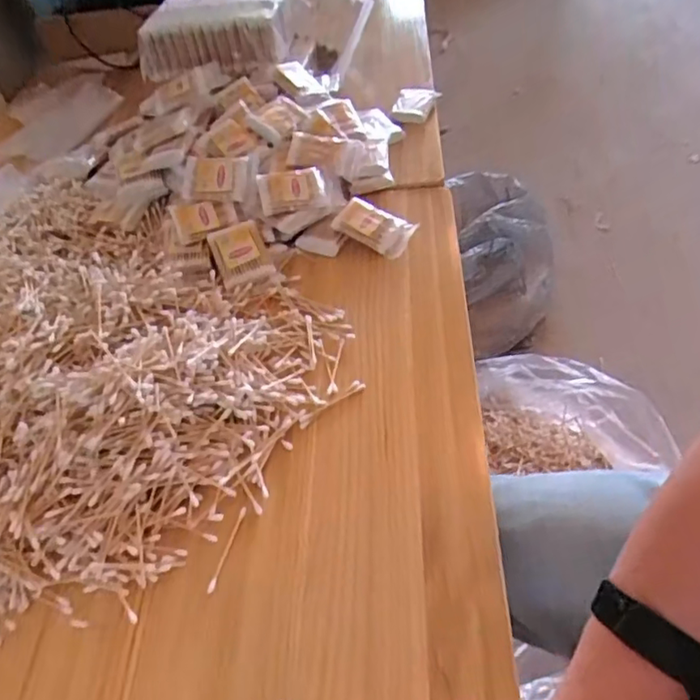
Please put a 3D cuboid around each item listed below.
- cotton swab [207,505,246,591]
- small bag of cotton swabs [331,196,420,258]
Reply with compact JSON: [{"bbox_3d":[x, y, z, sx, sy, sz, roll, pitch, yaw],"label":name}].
[{"bbox_3d":[-0.102,0.166,0.485,0.006,0.006,0.075,7,51,14],"label":"cotton swab"},{"bbox_3d":[0.032,-0.153,0.723,0.091,0.035,0.060,24,56,18],"label":"small bag of cotton swabs"}]

